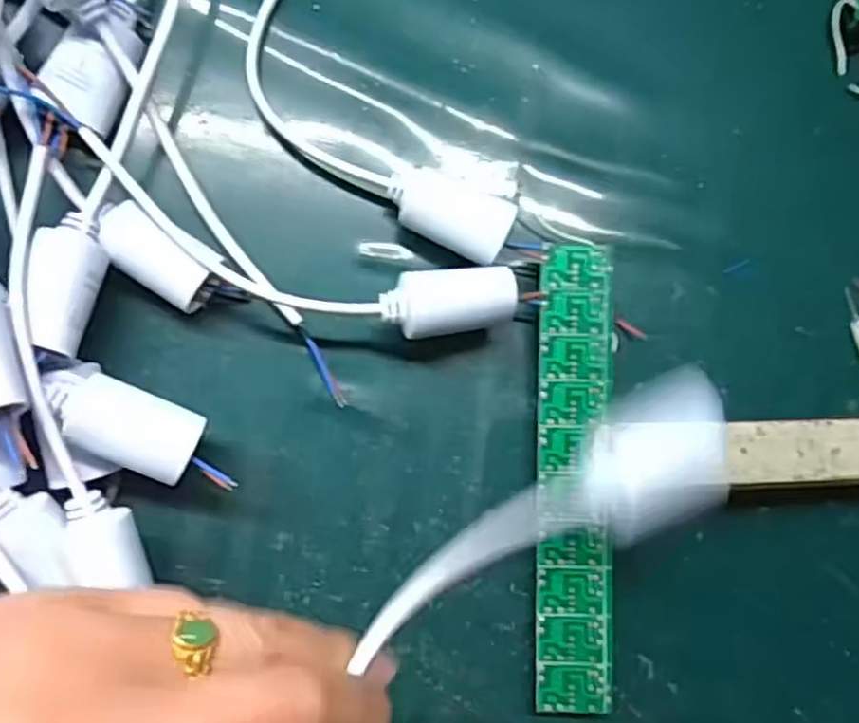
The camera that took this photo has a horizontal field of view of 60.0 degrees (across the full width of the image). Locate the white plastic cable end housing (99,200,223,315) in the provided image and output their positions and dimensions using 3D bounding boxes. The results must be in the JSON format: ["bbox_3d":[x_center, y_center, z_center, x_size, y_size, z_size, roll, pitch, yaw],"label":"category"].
[{"bbox_3d":[-0.107,-0.042,0.293,0.046,0.024,0.026,33,83,-3],"label":"white plastic cable end housing"}]

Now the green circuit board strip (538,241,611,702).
[{"bbox_3d":[0.060,0.046,0.307,0.030,0.004,0.189,1,86,-2],"label":"green circuit board strip"}]

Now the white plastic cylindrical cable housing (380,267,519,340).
[{"bbox_3d":[0.007,-0.023,0.297,0.051,0.023,0.025,-6,87,-7],"label":"white plastic cylindrical cable housing"}]

